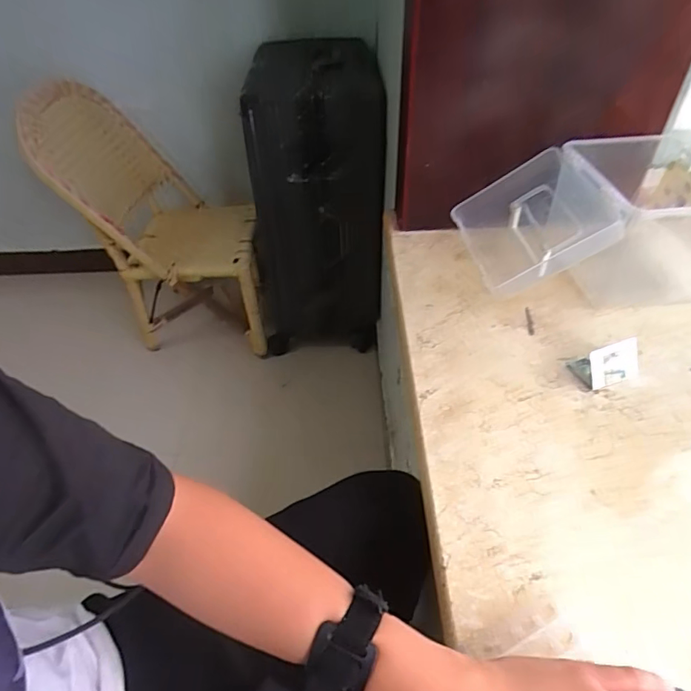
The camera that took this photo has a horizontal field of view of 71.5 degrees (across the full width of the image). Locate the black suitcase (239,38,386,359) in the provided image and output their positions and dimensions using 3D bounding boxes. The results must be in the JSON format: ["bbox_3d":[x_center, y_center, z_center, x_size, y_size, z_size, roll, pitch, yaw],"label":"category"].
[{"bbox_3d":[-0.063,-0.377,1.238,0.326,0.696,0.386,2,45,5],"label":"black suitcase"}]

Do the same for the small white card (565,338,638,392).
[{"bbox_3d":[0.291,0.017,0.530,0.068,0.035,0.046,-11,45,-7],"label":"small white card"}]

